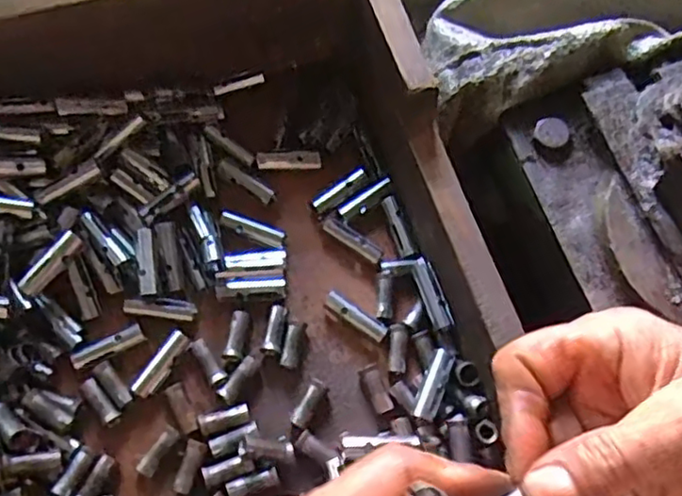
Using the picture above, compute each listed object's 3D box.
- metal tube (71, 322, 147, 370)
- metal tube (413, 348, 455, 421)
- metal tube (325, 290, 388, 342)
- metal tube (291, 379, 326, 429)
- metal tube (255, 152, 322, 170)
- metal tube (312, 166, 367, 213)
[{"bbox_3d":[-0.119,0.050,0.335,0.036,0.006,0.010,-26,69,-14],"label":"metal tube"},{"bbox_3d":[0.047,0.070,0.333,0.011,0.014,0.037,24,66,8],"label":"metal tube"},{"bbox_3d":[0.008,0.037,0.353,0.038,0.008,0.008,35,68,13],"label":"metal tube"},{"bbox_3d":[-0.016,0.080,0.336,0.009,0.008,0.025,26,66,9],"label":"metal tube"},{"bbox_3d":[-0.030,-0.051,0.381,0.037,0.004,0.009,-2,65,-4],"label":"metal tube"},{"bbox_3d":[0.000,-0.033,0.374,0.036,0.007,0.009,-34,71,-17],"label":"metal tube"}]

